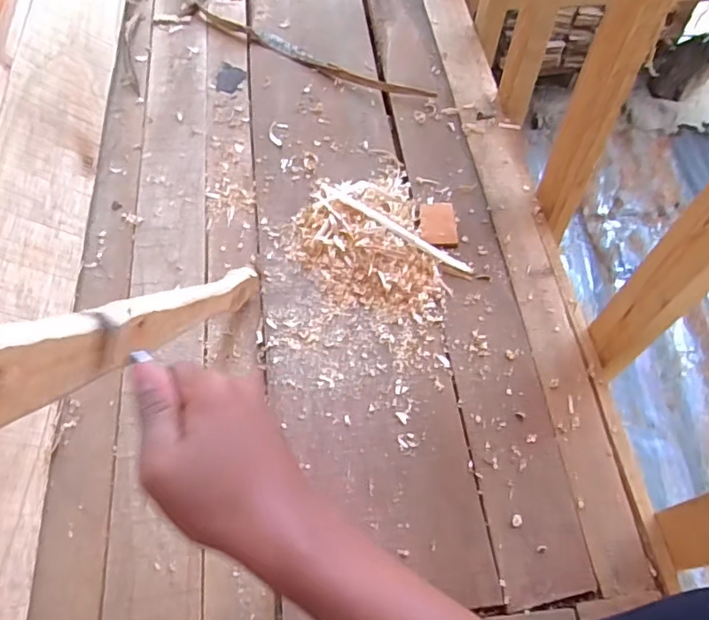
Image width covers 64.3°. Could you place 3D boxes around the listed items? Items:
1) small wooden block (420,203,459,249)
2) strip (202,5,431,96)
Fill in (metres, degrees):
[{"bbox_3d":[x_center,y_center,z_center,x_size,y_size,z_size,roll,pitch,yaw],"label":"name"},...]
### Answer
[{"bbox_3d":[0.104,-0.107,0.695,0.046,0.008,0.067,2,60,0],"label":"small wooden block"},{"bbox_3d":[-0.077,-0.392,0.866,0.417,0.007,0.040,26,63,13],"label":"strip"}]

